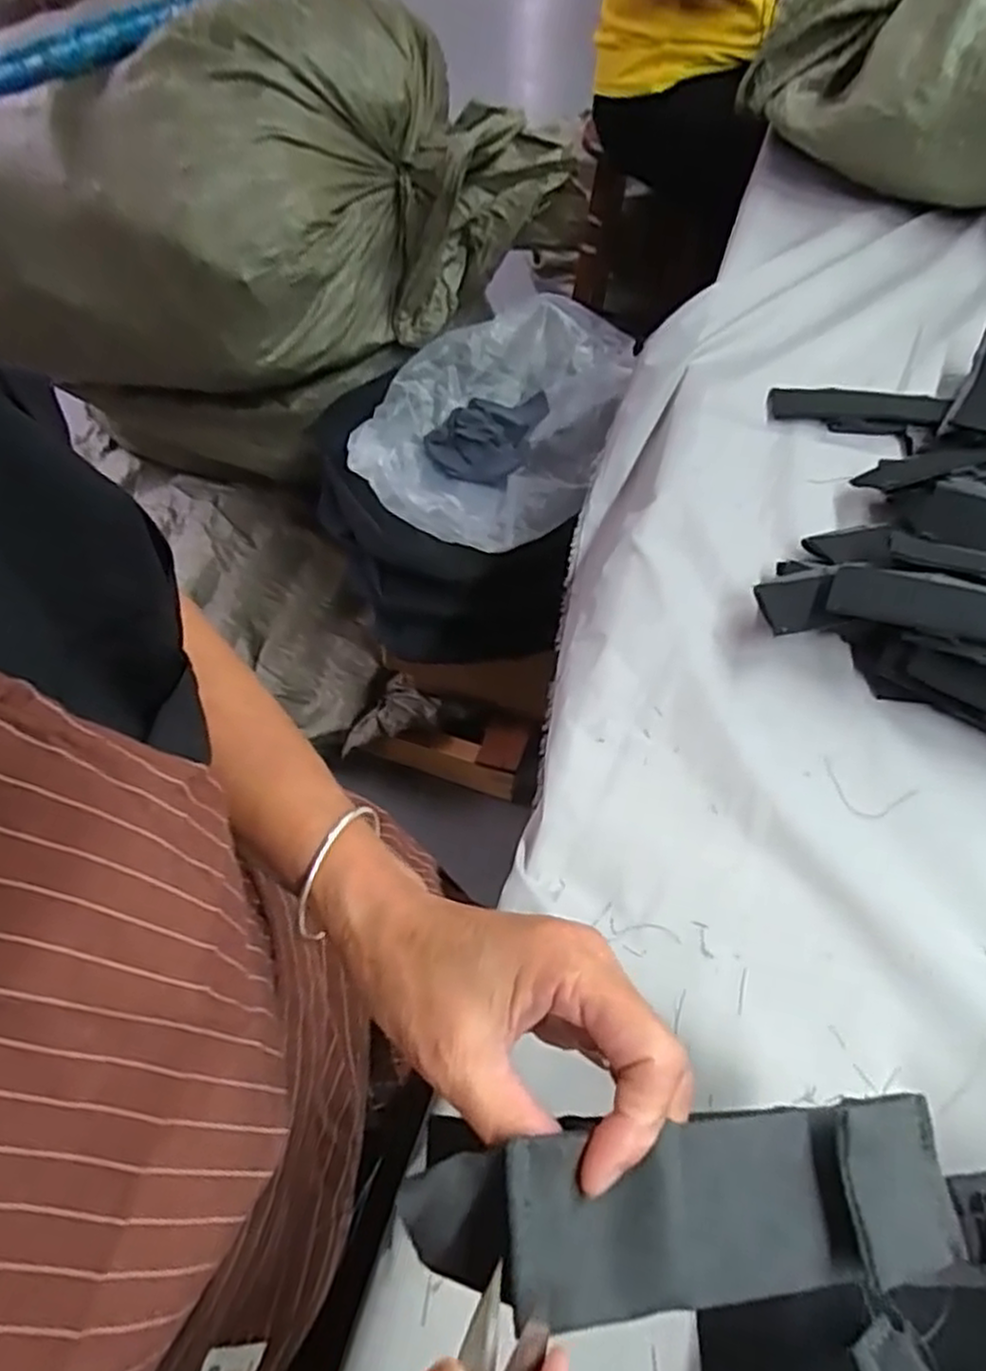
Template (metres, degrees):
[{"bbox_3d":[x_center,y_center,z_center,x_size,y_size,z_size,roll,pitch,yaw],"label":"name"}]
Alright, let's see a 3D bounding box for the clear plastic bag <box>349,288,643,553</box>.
[{"bbox_3d":[0.007,-0.350,1.001,0.316,0.111,0.427,28,61,19],"label":"clear plastic bag"}]

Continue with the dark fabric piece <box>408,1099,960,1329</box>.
[{"bbox_3d":[0.062,0.155,0.225,0.174,0.030,0.047,2,55,-10],"label":"dark fabric piece"}]

